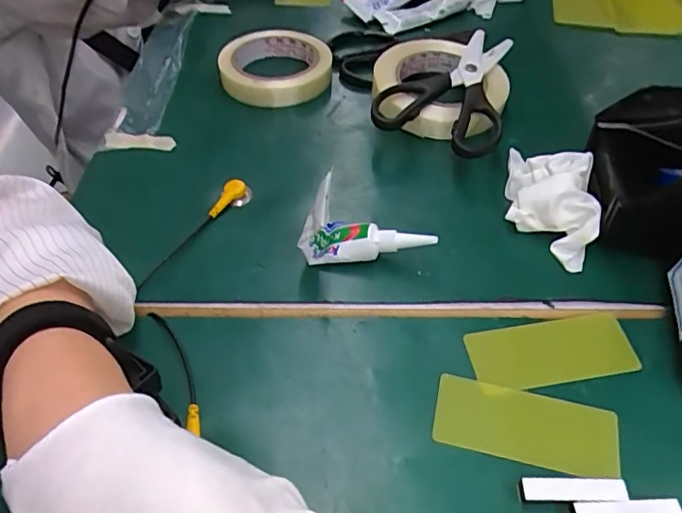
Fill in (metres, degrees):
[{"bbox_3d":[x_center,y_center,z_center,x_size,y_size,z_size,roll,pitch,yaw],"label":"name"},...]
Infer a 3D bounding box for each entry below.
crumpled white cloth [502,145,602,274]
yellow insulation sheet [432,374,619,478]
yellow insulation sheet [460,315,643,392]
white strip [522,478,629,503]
[{"bbox_3d":[0.151,-0.045,0.396,0.057,0.035,0.105,8,50,9],"label":"crumpled white cloth"},{"bbox_3d":[0.102,0.094,0.305,0.097,0.004,0.041,11,54,9],"label":"yellow insulation sheet"},{"bbox_3d":[0.127,0.057,0.334,0.098,0.004,0.044,-8,50,-5],"label":"yellow insulation sheet"},{"bbox_3d":[0.116,0.116,0.274,0.050,0.004,0.011,1,50,3],"label":"white strip"}]

